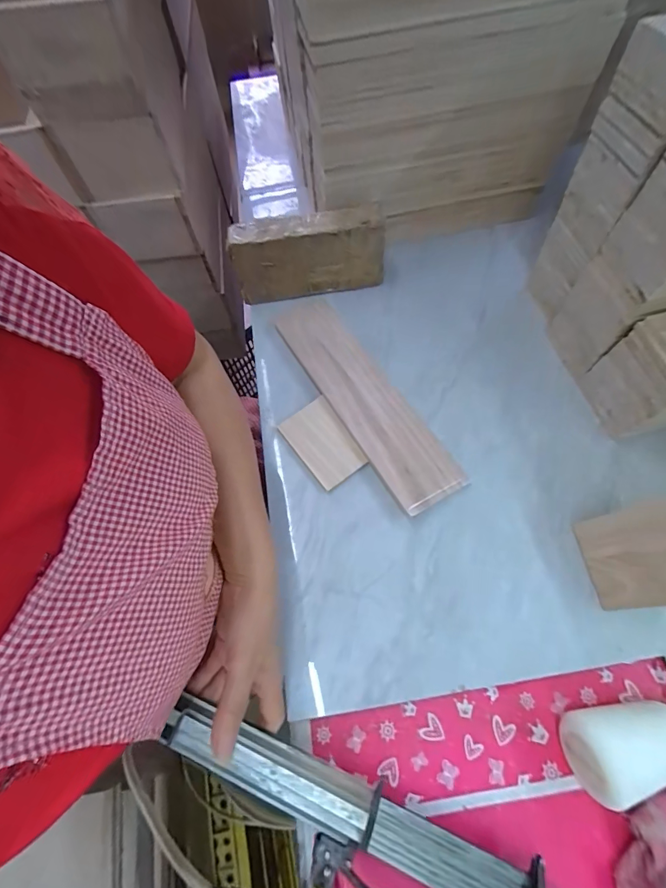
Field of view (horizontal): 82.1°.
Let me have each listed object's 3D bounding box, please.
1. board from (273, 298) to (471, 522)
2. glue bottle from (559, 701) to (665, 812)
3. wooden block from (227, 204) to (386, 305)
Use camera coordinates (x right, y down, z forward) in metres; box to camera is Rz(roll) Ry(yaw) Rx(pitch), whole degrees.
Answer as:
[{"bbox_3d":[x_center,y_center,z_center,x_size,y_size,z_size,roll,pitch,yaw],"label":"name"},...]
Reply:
[{"bbox_3d":[0.038,-0.065,0.498,0.088,0.015,0.331,-28,68,-11],"label":"board"},{"bbox_3d":[0.285,0.262,0.337,0.159,0.049,0.063,-7,66,-1],"label":"glue bottle"},{"bbox_3d":[-0.034,-0.265,0.545,0.207,0.103,0.052,-4,66,0],"label":"wooden block"}]

